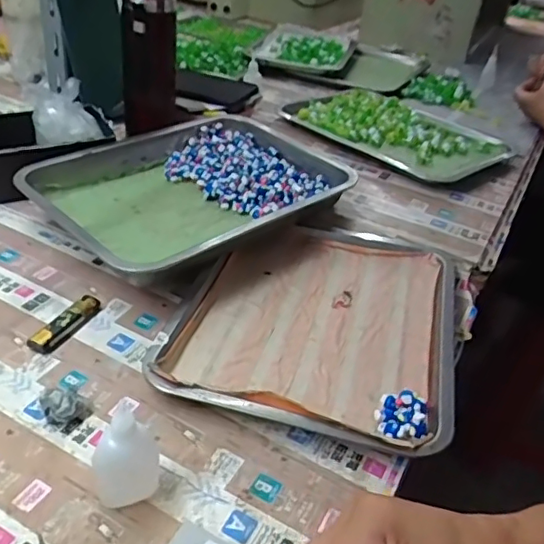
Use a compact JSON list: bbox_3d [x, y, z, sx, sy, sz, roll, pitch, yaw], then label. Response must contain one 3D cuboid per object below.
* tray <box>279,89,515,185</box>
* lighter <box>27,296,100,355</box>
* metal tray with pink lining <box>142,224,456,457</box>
[{"bbox_3d":[0.178,-0.221,0.875,0.310,0.019,0.202,31,41,29],"label":"tray"},{"bbox_3d":[-0.195,0.049,0.552,0.023,0.014,0.080,22,38,19],"label":"lighter"},{"bbox_3d":[0.049,0.043,0.587,0.258,0.034,0.300,14,36,9],"label":"metal tray with pink lining"}]

